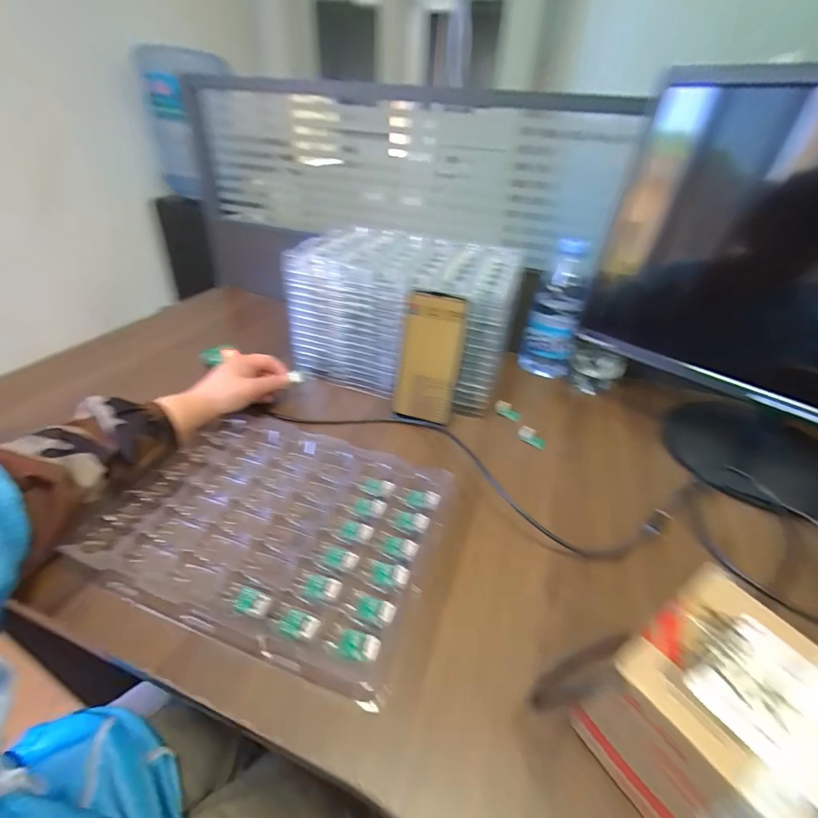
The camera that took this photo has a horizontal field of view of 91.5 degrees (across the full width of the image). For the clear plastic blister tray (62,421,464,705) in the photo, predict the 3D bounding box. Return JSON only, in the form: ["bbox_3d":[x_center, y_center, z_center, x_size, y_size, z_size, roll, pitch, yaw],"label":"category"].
[{"bbox_3d":[-0.114,0.096,0.363,0.275,0.024,0.207,13,37,15],"label":"clear plastic blister tray"}]

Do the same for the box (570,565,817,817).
[{"bbox_3d":[0.178,0.185,0.198,0.119,0.080,0.147,-17,40,-27],"label":"box"}]

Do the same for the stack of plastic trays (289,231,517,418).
[{"bbox_3d":[0.004,-0.138,0.583,0.278,0.172,0.206,14,37,14],"label":"stack of plastic trays"}]

